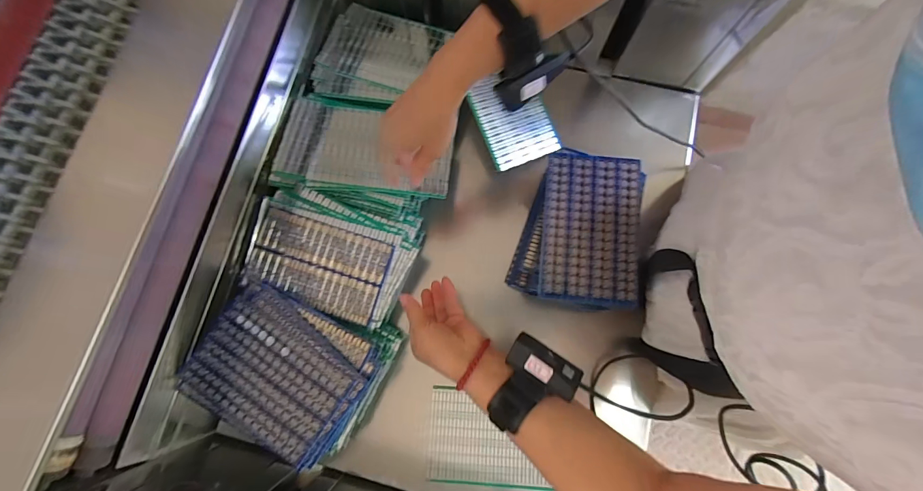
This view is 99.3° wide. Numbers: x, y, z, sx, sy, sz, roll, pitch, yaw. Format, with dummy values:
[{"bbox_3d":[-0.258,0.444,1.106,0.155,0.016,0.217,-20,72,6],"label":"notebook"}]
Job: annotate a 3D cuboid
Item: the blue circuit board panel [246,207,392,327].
[{"bbox_3d":[-0.194,0.024,0.522,0.183,0.004,0.109,18,85,3],"label":"blue circuit board panel"}]

